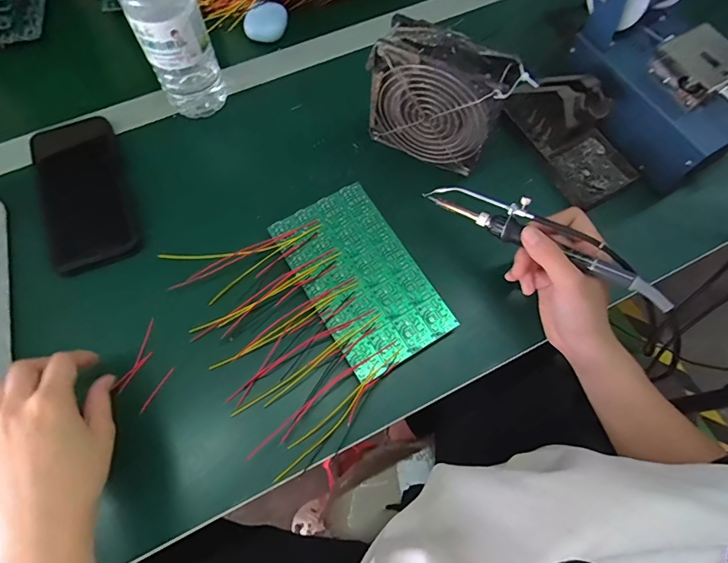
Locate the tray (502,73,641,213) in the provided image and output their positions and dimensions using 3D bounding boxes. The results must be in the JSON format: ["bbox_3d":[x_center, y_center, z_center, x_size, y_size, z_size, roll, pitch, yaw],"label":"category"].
[{"bbox_3d":[0.222,-0.157,0.440,0.074,0.071,0.139,-28,72,-12],"label":"tray"}]

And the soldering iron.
[{"bbox_3d":[0.145,-0.039,0.353,0.209,0.031,0.024,32,71,22],"label":"soldering iron"}]

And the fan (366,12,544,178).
[{"bbox_3d":[0.073,-0.169,0.410,0.130,0.114,0.042,24,70,8],"label":"fan"}]

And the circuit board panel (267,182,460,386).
[{"bbox_3d":[-0.004,-0.006,0.399,0.101,0.005,0.172,-30,72,-12],"label":"circuit board panel"}]

